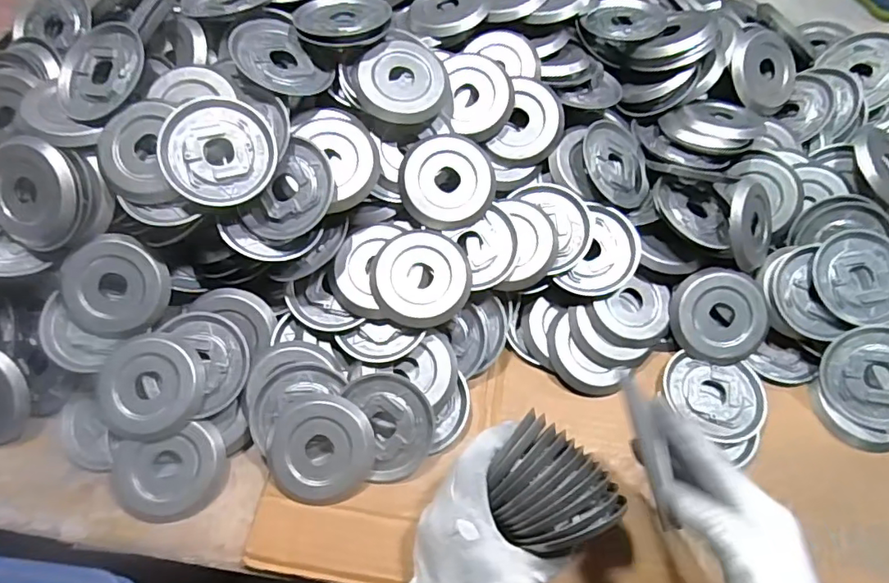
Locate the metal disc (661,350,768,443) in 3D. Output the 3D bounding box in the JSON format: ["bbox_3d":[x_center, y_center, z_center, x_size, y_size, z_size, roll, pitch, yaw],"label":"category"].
[{"bbox_3d":[0.232,0.092,0.464,0.084,0.010,0.072,10,60,4],"label":"metal disc"}]

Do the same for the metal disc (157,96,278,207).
[{"bbox_3d":[-0.179,-0.111,0.427,0.085,0.009,0.085,1,83,-12],"label":"metal disc"}]

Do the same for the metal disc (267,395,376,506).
[{"bbox_3d":[-0.098,0.125,0.426,0.081,0.013,0.079,0,87,-1],"label":"metal disc"}]

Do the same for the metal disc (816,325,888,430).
[{"bbox_3d":[0.372,0.073,0.461,0.084,0.012,0.083,-3,82,19],"label":"metal disc"}]

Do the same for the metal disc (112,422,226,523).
[{"bbox_3d":[-0.220,0.146,0.429,0.086,0.019,0.068,-11,79,-2],"label":"metal disc"}]

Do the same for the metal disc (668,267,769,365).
[{"bbox_3d":[0.245,0.022,0.481,0.084,0.016,0.082,0,94,5],"label":"metal disc"}]

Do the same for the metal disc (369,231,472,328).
[{"bbox_3d":[-0.020,-0.012,0.456,0.081,0.019,0.080,1,60,-1],"label":"metal disc"}]

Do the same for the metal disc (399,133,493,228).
[{"bbox_3d":[0.002,-0.097,0.472,0.081,0.007,0.082,0,86,-6],"label":"metal disc"}]

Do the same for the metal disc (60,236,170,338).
[{"bbox_3d":[-0.274,-0.004,0.451,0.082,0.010,0.084,0,93,-7],"label":"metal disc"}]

